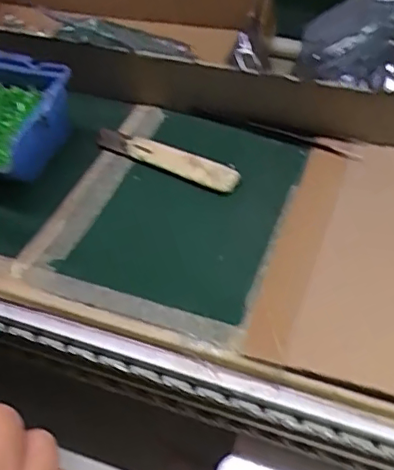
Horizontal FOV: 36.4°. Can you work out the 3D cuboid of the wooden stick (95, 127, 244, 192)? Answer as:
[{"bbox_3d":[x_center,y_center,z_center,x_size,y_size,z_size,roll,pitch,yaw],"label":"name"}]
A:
[{"bbox_3d":[-0.022,-0.056,0.422,0.115,0.015,0.022,25,54,21],"label":"wooden stick"}]

